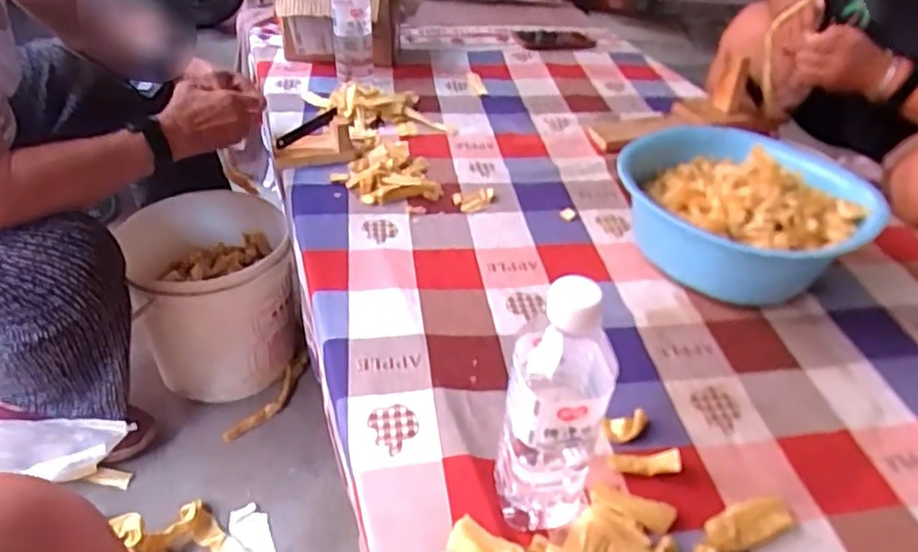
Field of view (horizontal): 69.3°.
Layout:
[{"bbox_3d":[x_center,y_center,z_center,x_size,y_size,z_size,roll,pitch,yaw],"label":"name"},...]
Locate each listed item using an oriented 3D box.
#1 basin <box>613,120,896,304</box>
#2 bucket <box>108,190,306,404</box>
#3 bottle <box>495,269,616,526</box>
[{"bbox_3d":[0.318,-0.066,0.767,0.247,0.108,0.247,3,38,-2],"label":"basin"},{"bbox_3d":[-0.407,0.029,1.106,0.247,0.249,0.263,-10,42,-16],"label":"bucket"},{"bbox_3d":[0.066,0.093,0.456,0.067,0.213,0.065,16,39,14],"label":"bottle"}]

